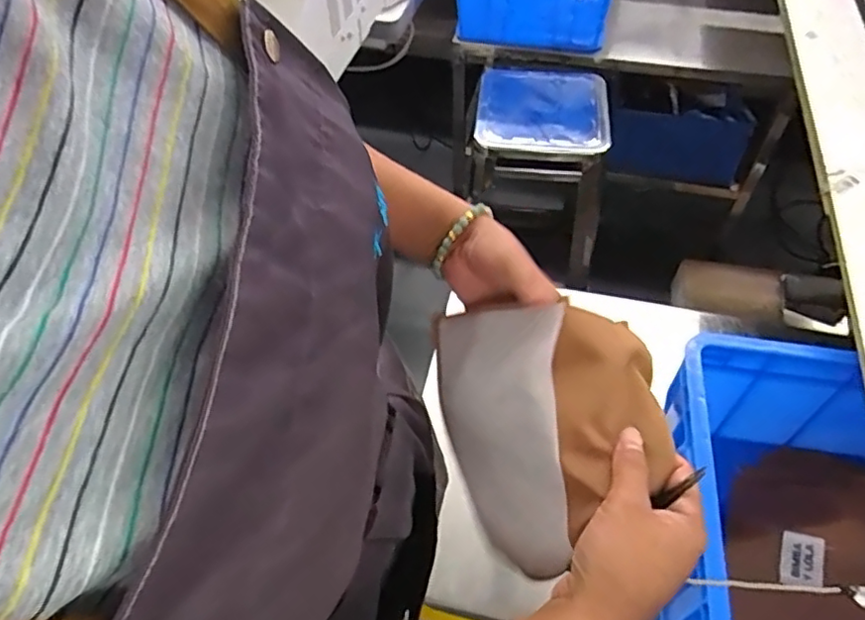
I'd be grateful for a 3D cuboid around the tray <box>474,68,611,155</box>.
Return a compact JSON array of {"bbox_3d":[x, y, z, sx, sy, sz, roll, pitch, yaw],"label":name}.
[{"bbox_3d":[0.244,-0.444,1.297,0.281,0.054,0.262,5,54,5],"label":"tray"}]

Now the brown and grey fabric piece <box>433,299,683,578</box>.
[{"bbox_3d":[0.082,0.070,0.413,0.129,0.115,0.177,-11,54,-7],"label":"brown and grey fabric piece"}]

